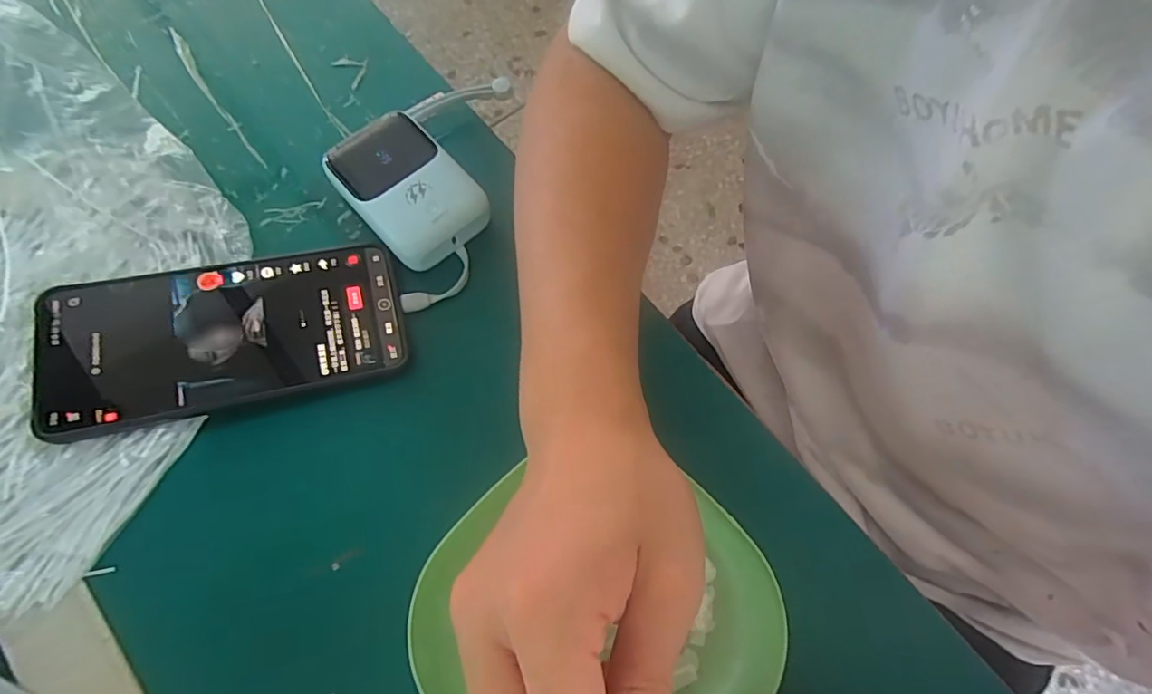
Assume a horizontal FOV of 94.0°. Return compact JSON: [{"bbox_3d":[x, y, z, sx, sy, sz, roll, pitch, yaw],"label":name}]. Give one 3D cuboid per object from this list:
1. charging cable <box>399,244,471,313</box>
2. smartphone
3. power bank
[{"bbox_3d":[-0.075,-0.035,0.298,0.018,0.004,0.048,42,77,12],"label":"charging cable"},{"bbox_3d":[-0.174,-0.008,0.270,0.163,0.004,0.077,-12,72,-15],"label":"smartphone"},{"bbox_3d":[-0.097,-0.089,0.307,0.059,0.026,0.088,-40,77,-12],"label":"power bank"}]

